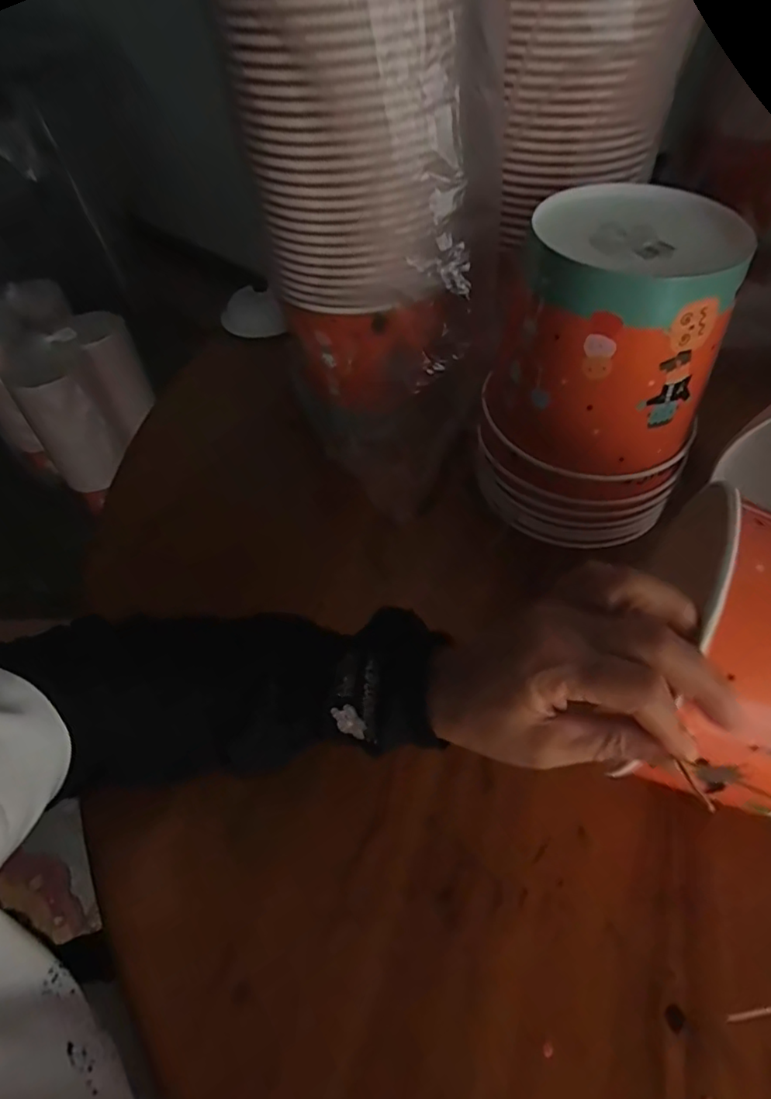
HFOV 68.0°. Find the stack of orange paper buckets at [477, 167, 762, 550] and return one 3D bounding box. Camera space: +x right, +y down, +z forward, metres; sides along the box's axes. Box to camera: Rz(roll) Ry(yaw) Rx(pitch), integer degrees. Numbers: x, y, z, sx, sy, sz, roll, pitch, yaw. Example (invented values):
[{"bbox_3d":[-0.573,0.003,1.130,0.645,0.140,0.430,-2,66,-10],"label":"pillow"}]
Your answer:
[{"bbox_3d":[0.145,-0.113,0.406,0.123,0.209,0.126,-24,52,-15],"label":"stack of orange paper buckets"}]

